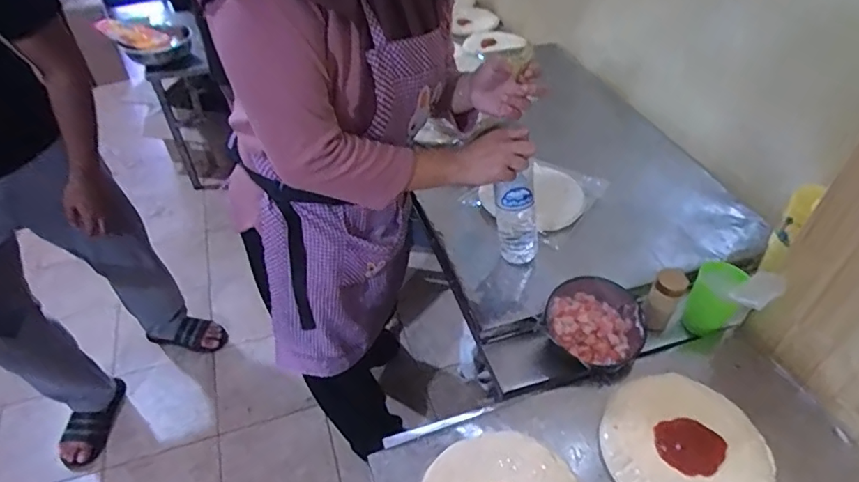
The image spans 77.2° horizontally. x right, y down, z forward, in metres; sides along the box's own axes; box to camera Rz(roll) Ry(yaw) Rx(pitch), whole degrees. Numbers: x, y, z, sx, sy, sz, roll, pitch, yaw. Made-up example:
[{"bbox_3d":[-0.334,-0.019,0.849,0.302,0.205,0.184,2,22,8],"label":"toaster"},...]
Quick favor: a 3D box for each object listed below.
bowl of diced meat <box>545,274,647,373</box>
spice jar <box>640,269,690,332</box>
[{"bbox_3d":[0.250,0.125,0.815,0.140,0.064,0.145,-1,42,1],"label":"bowl of diced meat"},{"bbox_3d":[0.365,0.096,0.847,0.049,0.113,0.039,24,48,25],"label":"spice jar"}]

